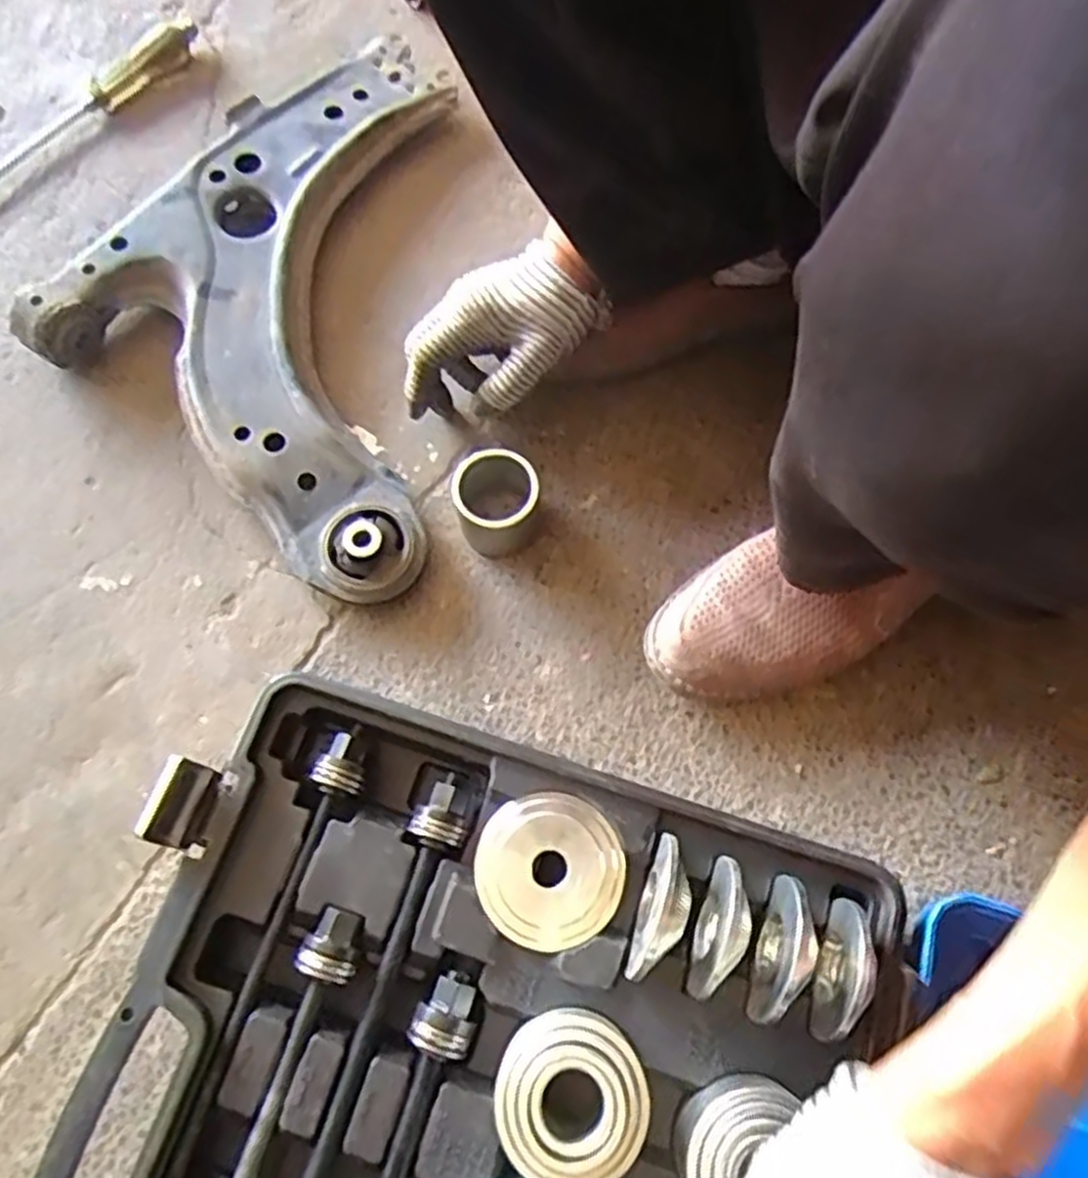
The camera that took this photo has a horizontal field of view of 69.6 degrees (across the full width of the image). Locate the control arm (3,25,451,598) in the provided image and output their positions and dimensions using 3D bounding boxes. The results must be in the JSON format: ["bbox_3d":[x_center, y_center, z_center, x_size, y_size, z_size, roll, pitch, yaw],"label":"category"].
[{"bbox_3d":[-0.216,-0.245,0.608,0.307,0.087,0.497,6,72,2],"label":"control arm"}]

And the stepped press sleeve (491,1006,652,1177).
[{"bbox_3d":[0.015,0.262,0.403,0.079,0.037,0.077,39,72,12],"label":"stepped press sleeve"}]

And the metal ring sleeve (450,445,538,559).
[{"bbox_3d":[-0.033,-0.059,0.545,0.057,0.059,0.060,-19,72,-7],"label":"metal ring sleeve"}]

